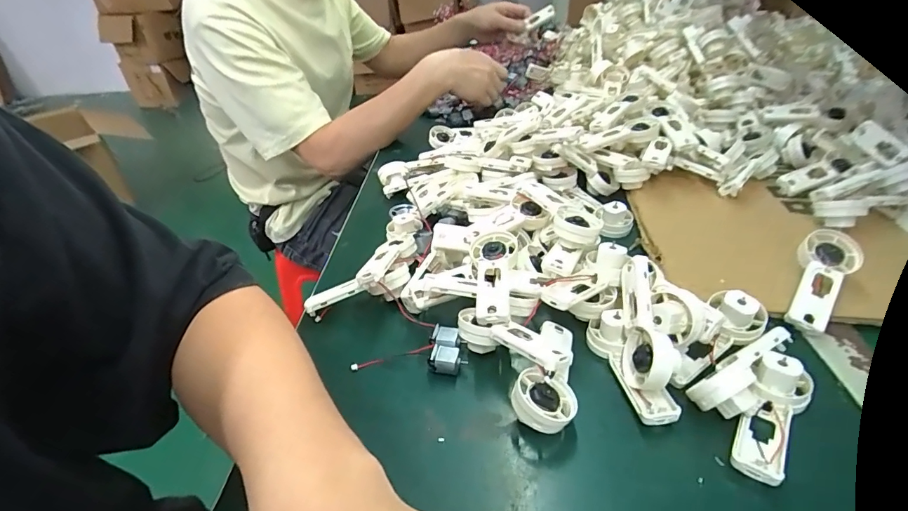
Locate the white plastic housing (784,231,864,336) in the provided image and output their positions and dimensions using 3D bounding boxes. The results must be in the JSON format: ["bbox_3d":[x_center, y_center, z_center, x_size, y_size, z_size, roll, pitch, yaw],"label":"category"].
[{"bbox_3d":[0.278,0.016,0.337,0.038,0.017,0.094,25,65,34],"label":"white plastic housing"}]

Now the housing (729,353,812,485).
[{"bbox_3d":[0.187,0.095,0.264,0.030,0.029,0.082,26,46,35],"label":"housing"}]

